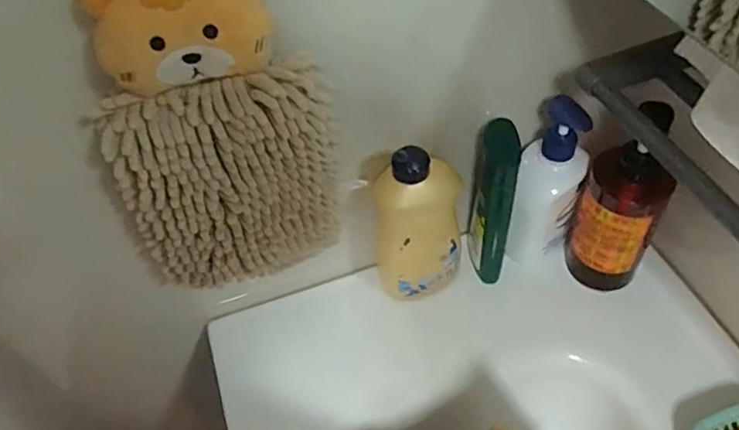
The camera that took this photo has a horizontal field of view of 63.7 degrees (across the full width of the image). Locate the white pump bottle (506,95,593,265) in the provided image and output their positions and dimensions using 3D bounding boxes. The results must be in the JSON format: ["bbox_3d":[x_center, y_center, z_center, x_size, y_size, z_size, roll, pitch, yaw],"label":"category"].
[{"bbox_3d":[0.173,-0.025,0.573,0.058,0.175,0.067,11,53,15],"label":"white pump bottle"}]

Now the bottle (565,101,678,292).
[{"bbox_3d":[0.233,-0.006,0.558,0.073,0.202,0.057,20,56,21],"label":"bottle"}]

